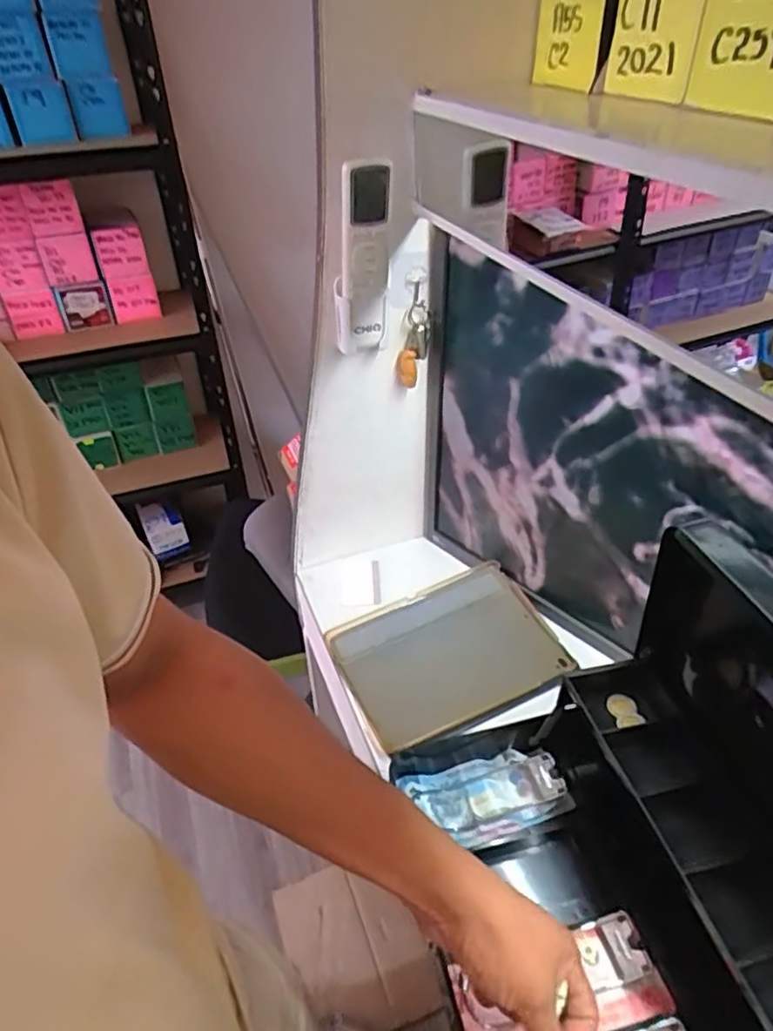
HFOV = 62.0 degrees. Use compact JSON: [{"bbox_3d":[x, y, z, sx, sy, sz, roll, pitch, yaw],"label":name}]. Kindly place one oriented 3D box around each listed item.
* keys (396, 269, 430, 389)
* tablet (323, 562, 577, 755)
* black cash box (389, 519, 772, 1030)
[{"bbox_3d":[0.029,-0.197,0.693,0.035,0.128,0.012,-6,38,-6],"label":"keys"},{"bbox_3d":[0.071,0.154,0.747,0.244,0.019,0.181,-19,42,-22],"label":"tablet"},{"bbox_3d":[0.187,0.241,0.475,0.273,0.207,0.302,-7,38,-7],"label":"black cash box"}]

